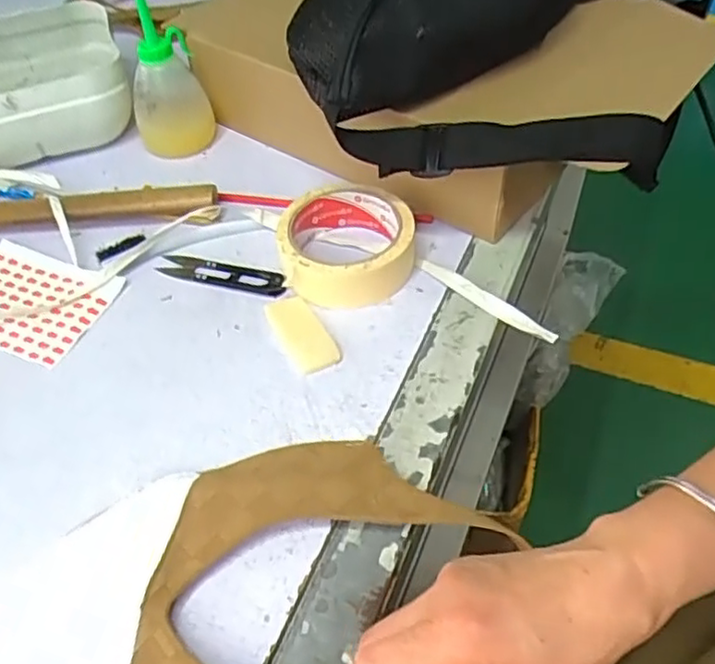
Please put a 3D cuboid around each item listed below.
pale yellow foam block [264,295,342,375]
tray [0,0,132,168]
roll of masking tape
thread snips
[{"bbox_3d":[-0.037,0.000,0.450,0.030,0.008,0.068,-26,52,-18],"label":"pale yellow foam block"},{"bbox_3d":[-0.306,-0.221,0.613,0.177,0.069,0.174,-17,49,-11],"label":"tray"},{"bbox_3d":[-0.007,-0.063,0.476,0.093,0.037,0.090,-2,48,3],"label":"roll of masking tape"},{"bbox_3d":[-0.098,-0.044,0.483,0.103,0.007,0.020,13,51,16],"label":"thread snips"}]

